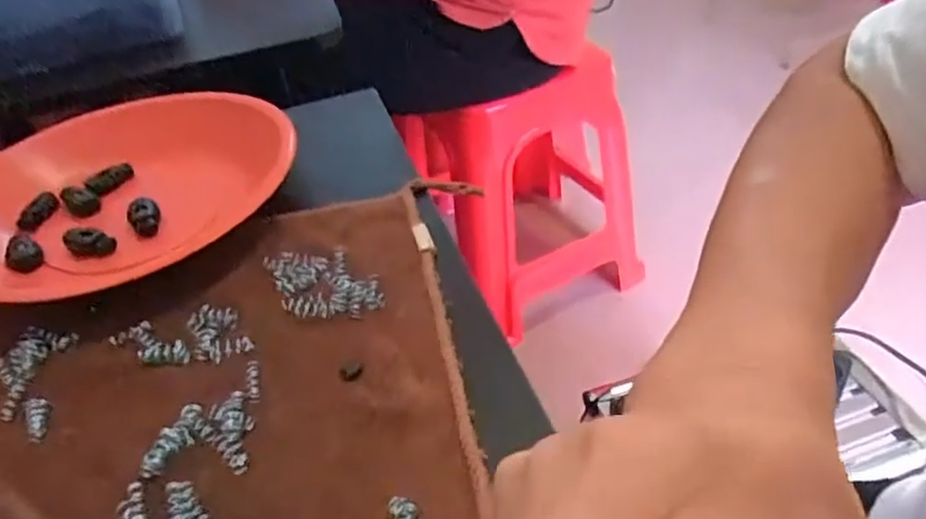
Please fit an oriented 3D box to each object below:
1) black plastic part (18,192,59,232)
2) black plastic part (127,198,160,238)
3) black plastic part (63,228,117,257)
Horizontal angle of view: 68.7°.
[{"bbox_3d":[-0.250,-0.028,0.398,0.013,0.007,0.029,4,42,9],"label":"black plastic part"},{"bbox_3d":[-0.177,-0.023,0.377,0.016,0.013,0.024,-25,44,-18],"label":"black plastic part"},{"bbox_3d":[-0.201,-0.009,0.366,0.025,0.012,0.013,-5,41,3],"label":"black plastic part"}]

